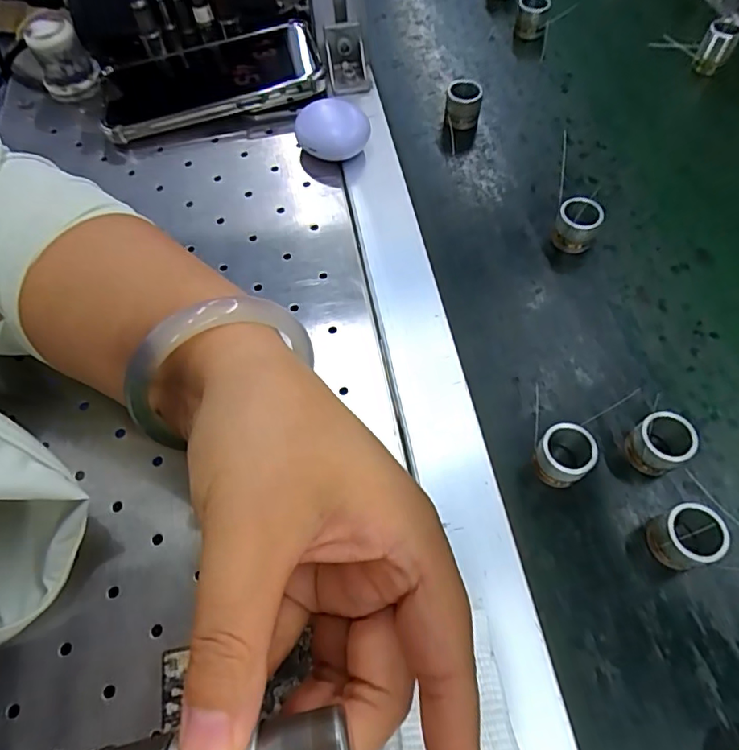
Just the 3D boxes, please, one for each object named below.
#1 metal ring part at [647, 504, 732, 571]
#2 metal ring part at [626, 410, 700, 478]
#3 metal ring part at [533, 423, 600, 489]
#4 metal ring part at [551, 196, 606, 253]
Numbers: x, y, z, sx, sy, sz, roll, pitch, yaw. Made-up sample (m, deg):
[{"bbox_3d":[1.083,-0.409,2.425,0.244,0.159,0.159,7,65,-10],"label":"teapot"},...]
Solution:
[{"bbox_3d":[0.140,0.073,0.237,0.025,0.026,0.025,0,62,1],"label":"metal ring part"},{"bbox_3d":[0.141,0.034,0.260,0.026,0.025,0.024,0,62,1],"label":"metal ring part"},{"bbox_3d":[0.095,0.039,0.258,0.024,0.026,0.025,-36,67,-17],"label":"metal ring part"},{"bbox_3d":[0.128,-0.092,0.326,0.025,0.025,0.021,23,65,12],"label":"metal ring part"}]

